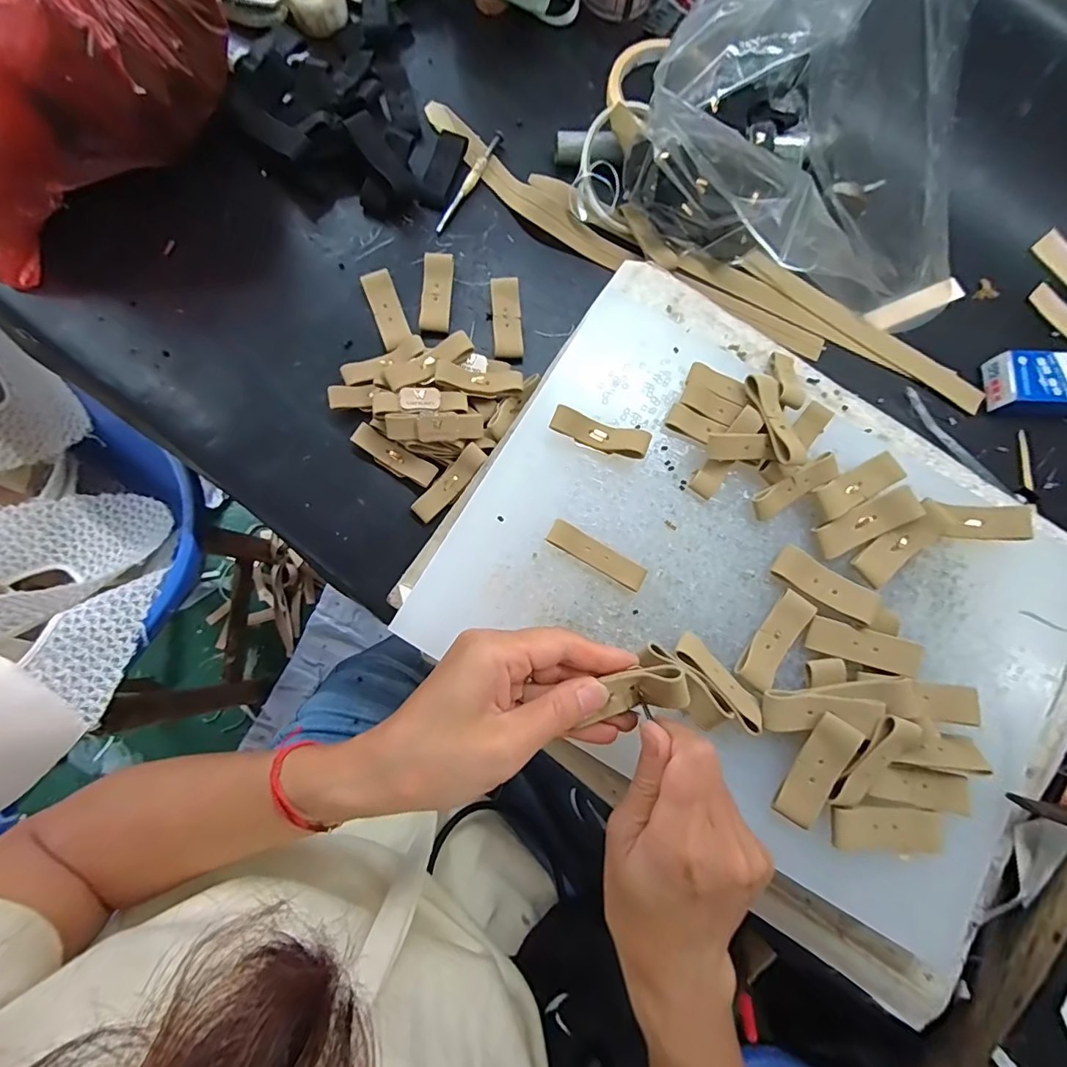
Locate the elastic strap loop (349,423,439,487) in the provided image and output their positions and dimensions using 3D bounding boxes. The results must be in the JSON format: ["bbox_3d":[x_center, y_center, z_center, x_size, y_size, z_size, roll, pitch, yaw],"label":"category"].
[{"bbox_3d":[-0.095,-0.052,0.343,0.059,0.013,0.018,29,81,2],"label":"elastic strap loop"}]

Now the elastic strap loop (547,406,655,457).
[{"bbox_3d":[0.040,-0.059,0.305,0.059,0.015,0.017,17,81,0],"label":"elastic strap loop"}]

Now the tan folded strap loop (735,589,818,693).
[{"bbox_3d":[0.141,0.062,0.294,0.020,0.007,0.058,37,81,4],"label":"tan folded strap loop"}]

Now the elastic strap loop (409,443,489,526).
[{"bbox_3d":[-0.055,-0.033,0.336,0.018,0.008,0.060,45,97,10],"label":"elastic strap loop"}]

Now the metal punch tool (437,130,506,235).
[{"bbox_3d":[-0.047,-0.270,0.384,0.009,0.010,0.096,28,81,2],"label":"metal punch tool"}]

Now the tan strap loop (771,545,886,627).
[{"bbox_3d":[0.171,0.031,0.295,0.060,0.008,0.021,34,81,3],"label":"tan strap loop"}]

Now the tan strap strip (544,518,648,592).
[{"bbox_3d":[0.037,0.013,0.297,0.061,0.009,0.015,29,81,2],"label":"tan strap strip"}]

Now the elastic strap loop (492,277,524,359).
[{"bbox_3d":[-0.019,-0.158,0.368,0.020,0.010,0.059,-3,81,-3],"label":"elastic strap loop"}]

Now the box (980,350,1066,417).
[{"bbox_3d":[0.396,-0.111,0.372,0.111,0.022,0.038,1,81,-2],"label":"box"}]

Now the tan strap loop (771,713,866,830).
[{"bbox_3d":[0.153,0.128,0.272,0.020,0.010,0.061,26,98,6],"label":"tan strap loop"}]

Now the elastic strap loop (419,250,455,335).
[{"bbox_3d":[-0.070,-0.176,0.367,0.021,0.012,0.059,4,81,-2],"label":"elastic strap loop"}]

